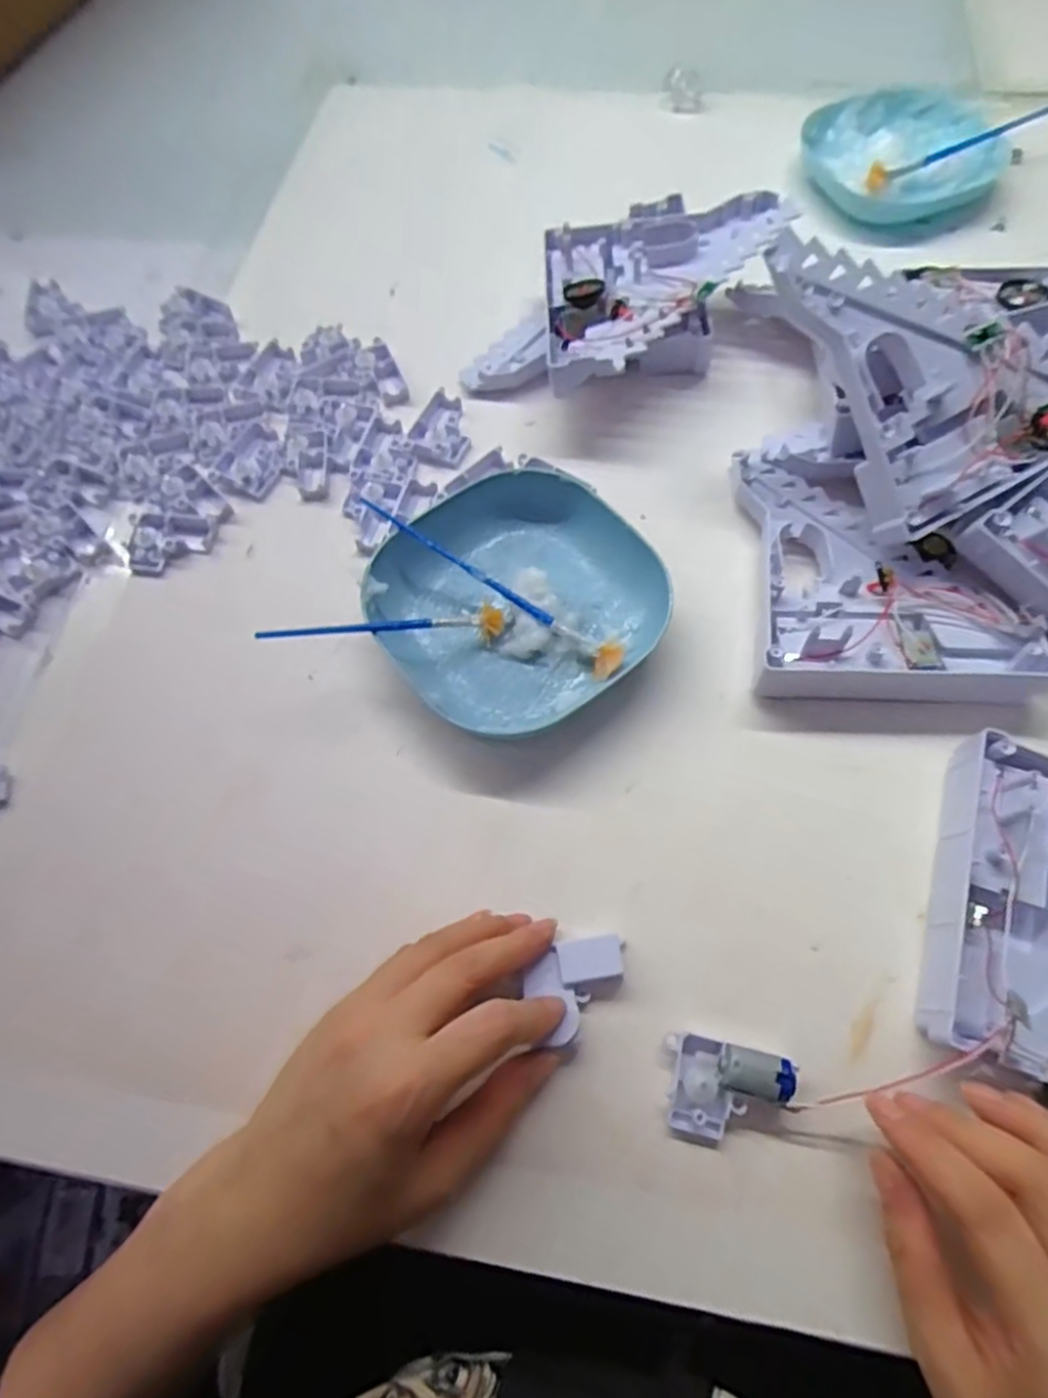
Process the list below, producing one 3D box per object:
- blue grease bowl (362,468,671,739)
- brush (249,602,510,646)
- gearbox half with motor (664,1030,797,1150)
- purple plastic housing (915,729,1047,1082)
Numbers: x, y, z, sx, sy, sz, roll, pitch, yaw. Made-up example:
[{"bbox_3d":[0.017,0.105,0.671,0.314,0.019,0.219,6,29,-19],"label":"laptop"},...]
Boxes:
[{"bbox_3d":[-0.005,-0.052,0.373,0.139,0.030,0.133,-34,68,-12],"label":"blue grease bowl"},{"bbox_3d":[-0.067,-0.035,0.351,0.122,0.013,0.015,-5,64,-20],"label":"brush"},{"bbox_3d":[0.081,0.159,0.280,0.048,0.021,0.038,11,67,8],"label":"gearbox half with motor"},{"bbox_3d":[0.253,0.099,0.291,0.151,0.028,0.133,17,68,11],"label":"purple plastic housing"}]

